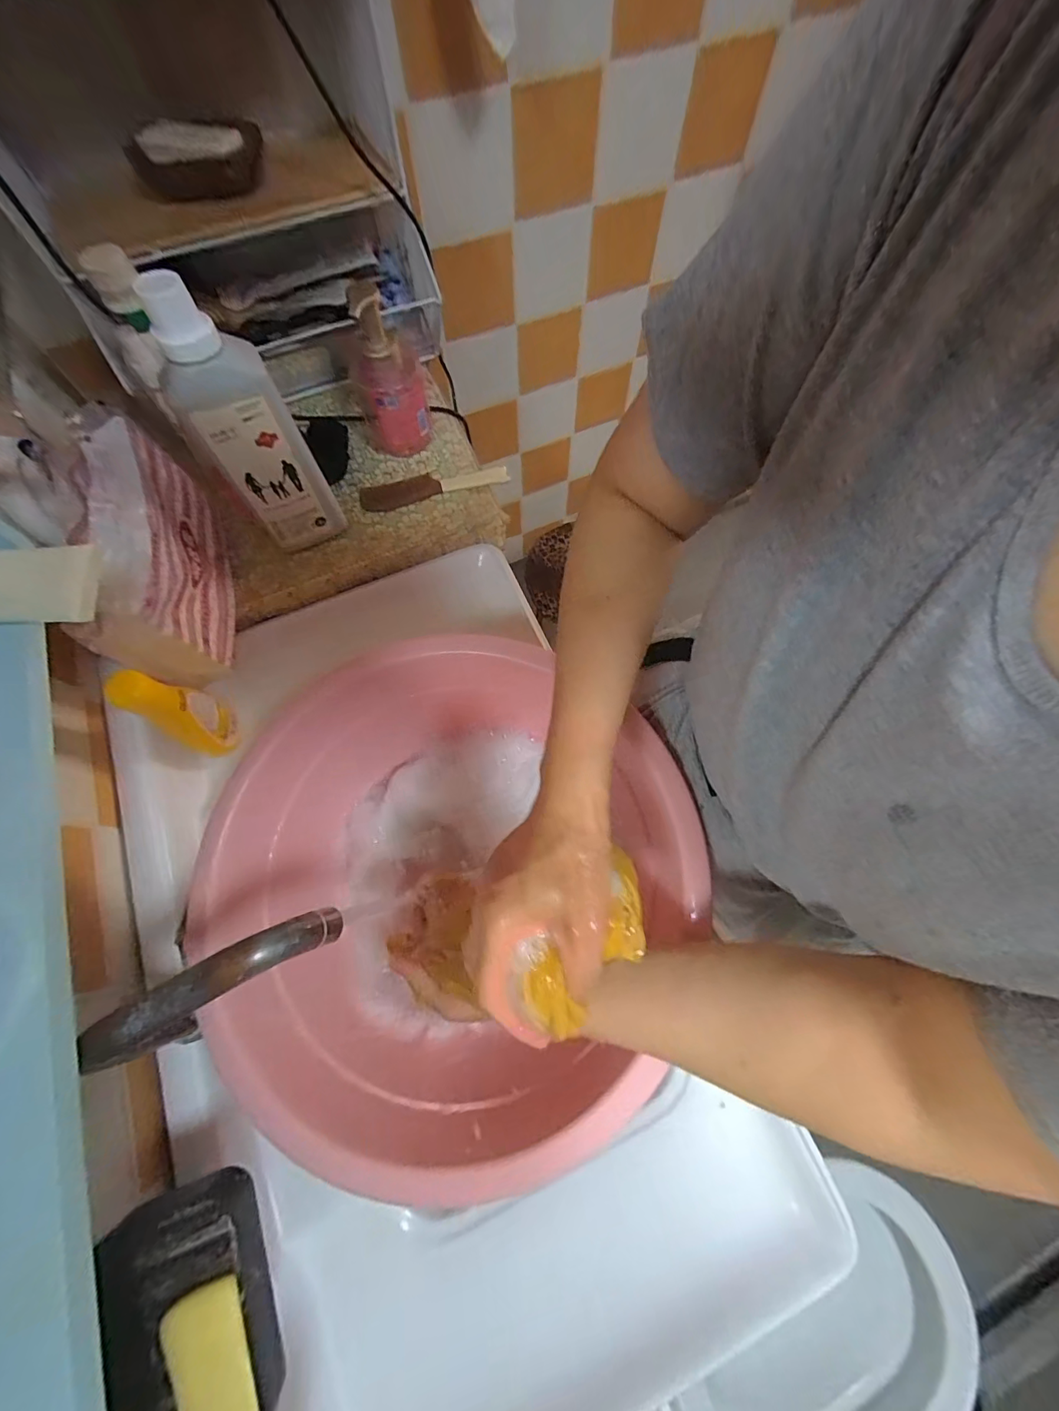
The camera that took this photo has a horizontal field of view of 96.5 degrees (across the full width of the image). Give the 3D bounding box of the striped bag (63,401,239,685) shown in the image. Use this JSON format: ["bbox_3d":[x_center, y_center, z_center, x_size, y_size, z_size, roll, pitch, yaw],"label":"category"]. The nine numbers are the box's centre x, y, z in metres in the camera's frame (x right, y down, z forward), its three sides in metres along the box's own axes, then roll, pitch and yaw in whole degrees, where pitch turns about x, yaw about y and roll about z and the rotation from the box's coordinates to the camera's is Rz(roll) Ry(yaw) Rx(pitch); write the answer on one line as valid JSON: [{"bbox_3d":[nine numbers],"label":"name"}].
[{"bbox_3d":[-0.402,-0.157,0.508,0.078,0.174,0.229,-14,70,-5],"label":"striped bag"}]

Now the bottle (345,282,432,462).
[{"bbox_3d":[-0.169,-0.401,0.576,0.073,0.183,0.071,-17,70,-6],"label":"bottle"}]

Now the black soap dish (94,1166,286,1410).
[{"bbox_3d":[-0.219,0.394,0.301,0.097,0.025,0.140,-20,71,-7],"label":"black soap dish"}]

